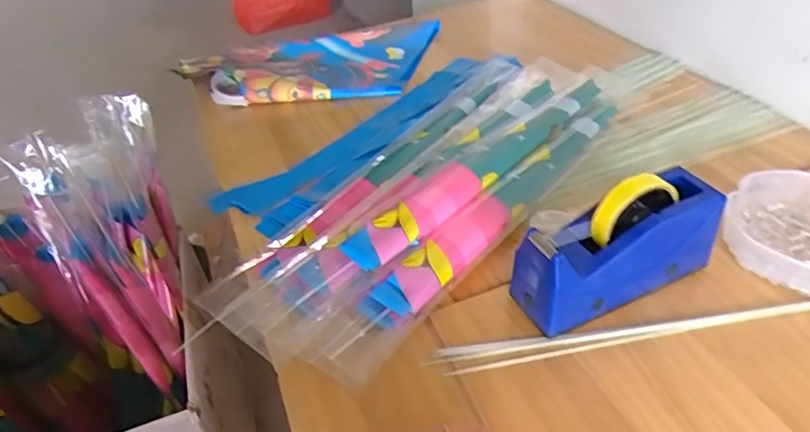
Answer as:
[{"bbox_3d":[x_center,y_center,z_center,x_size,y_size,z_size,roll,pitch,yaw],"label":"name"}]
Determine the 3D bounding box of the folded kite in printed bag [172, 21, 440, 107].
[{"bbox_3d":[-0.150,-0.284,1.025,0.482,0.033,0.255,-16,41,-14],"label":"folded kite in printed bag"}]

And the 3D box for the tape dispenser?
[{"bbox_3d":[0.206,0.028,0.534,0.194,0.122,0.061,-17,41,-14],"label":"tape dispenser"}]

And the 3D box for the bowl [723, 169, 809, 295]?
[{"bbox_3d":[0.422,0.014,0.585,0.147,0.049,0.137,-3,39,2],"label":"bowl"}]

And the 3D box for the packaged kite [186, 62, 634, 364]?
[{"bbox_3d":[0.124,-0.014,0.663,0.071,0.037,0.575,28,50,34],"label":"packaged kite"}]

